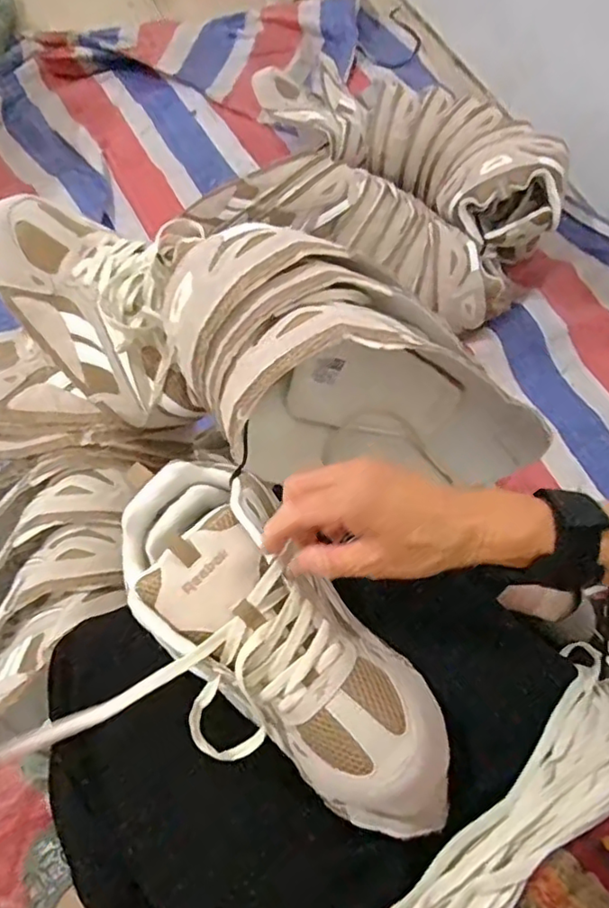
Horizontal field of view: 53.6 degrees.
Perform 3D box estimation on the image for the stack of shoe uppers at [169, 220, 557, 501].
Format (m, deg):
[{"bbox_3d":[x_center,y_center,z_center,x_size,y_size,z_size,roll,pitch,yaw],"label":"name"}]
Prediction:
[{"bbox_3d":[0.046,-0.044,0.456,0.303,0.143,0.140,25,63,-27],"label":"stack of shoe uppers"}]

